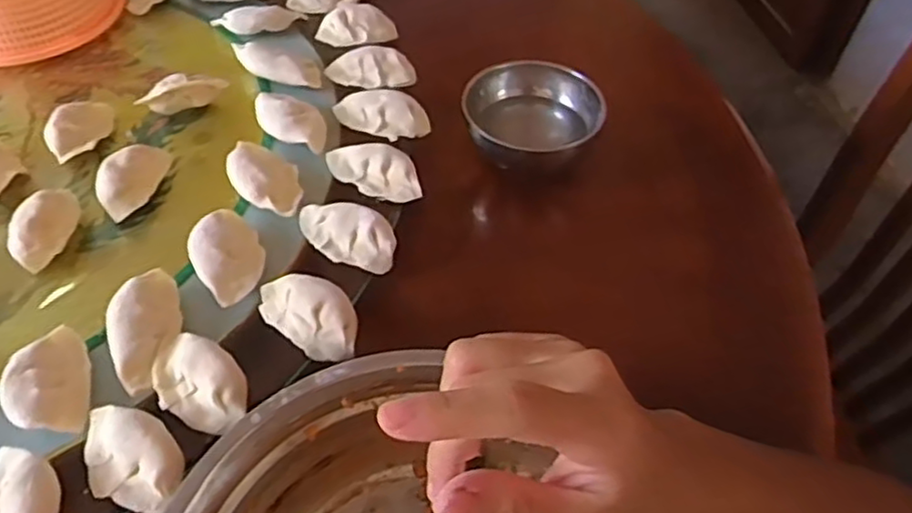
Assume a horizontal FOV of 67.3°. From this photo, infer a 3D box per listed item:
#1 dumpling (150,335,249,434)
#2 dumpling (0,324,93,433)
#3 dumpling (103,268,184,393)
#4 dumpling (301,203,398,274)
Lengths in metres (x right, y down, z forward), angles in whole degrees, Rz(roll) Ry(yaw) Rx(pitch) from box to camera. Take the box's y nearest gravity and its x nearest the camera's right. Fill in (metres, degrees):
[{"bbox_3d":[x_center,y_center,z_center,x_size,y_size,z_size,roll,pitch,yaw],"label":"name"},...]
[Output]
[{"bbox_3d":[-0.141,0.067,0.373,0.066,0.019,0.039,26,55,20],"label":"dumpling"},{"bbox_3d":[-0.221,0.070,0.374,0.039,0.025,0.065,-22,54,-18],"label":"dumpling"},{"bbox_3d":[-0.181,0.040,0.398,0.036,0.025,0.077,-13,52,-11],"label":"dumpling"},{"bbox_3d":[-0.072,-0.014,0.445,0.069,0.019,0.032,20,53,16],"label":"dumpling"}]

